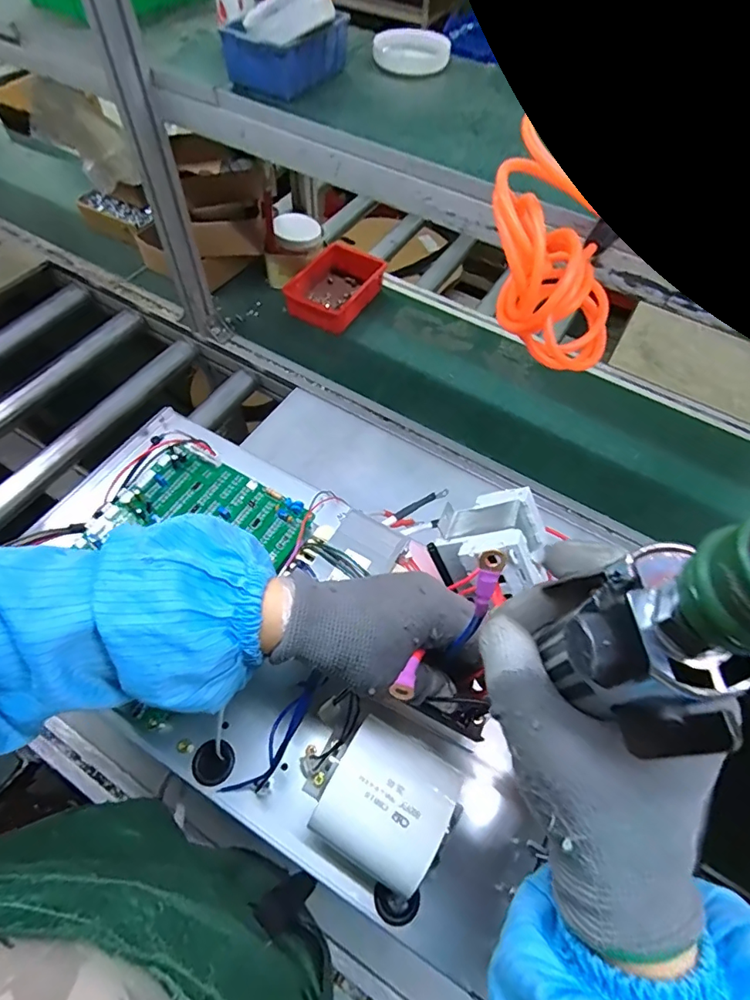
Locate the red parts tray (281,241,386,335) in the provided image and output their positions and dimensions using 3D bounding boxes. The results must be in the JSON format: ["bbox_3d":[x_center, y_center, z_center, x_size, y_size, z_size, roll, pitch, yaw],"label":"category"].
[{"bbox_3d":[-0.075,-0.438,0.993,0.143,0.069,0.206,28,62,13],"label":"red parts tray"}]

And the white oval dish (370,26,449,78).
[{"bbox_3d":[0.049,-0.609,0.662,0.099,0.031,0.062,-4,59,-5],"label":"white oval dish"}]

